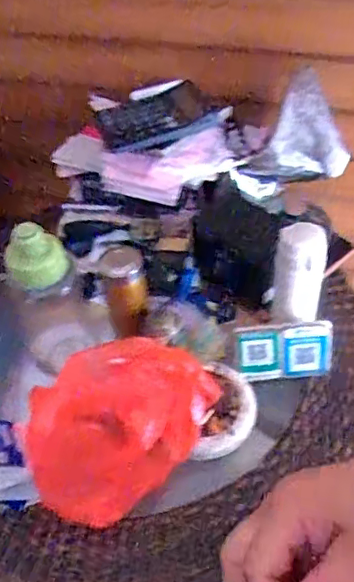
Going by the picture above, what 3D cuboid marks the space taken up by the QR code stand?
[{"bbox_3d":[0.164,0.096,0.875,0.146,0.090,0.049,-4,48,0],"label":"QR code stand"}]

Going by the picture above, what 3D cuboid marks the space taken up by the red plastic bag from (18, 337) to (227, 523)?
[{"bbox_3d":[-0.072,0.176,0.780,0.276,0.115,0.168,-34,55,-24],"label":"red plastic bag"}]

